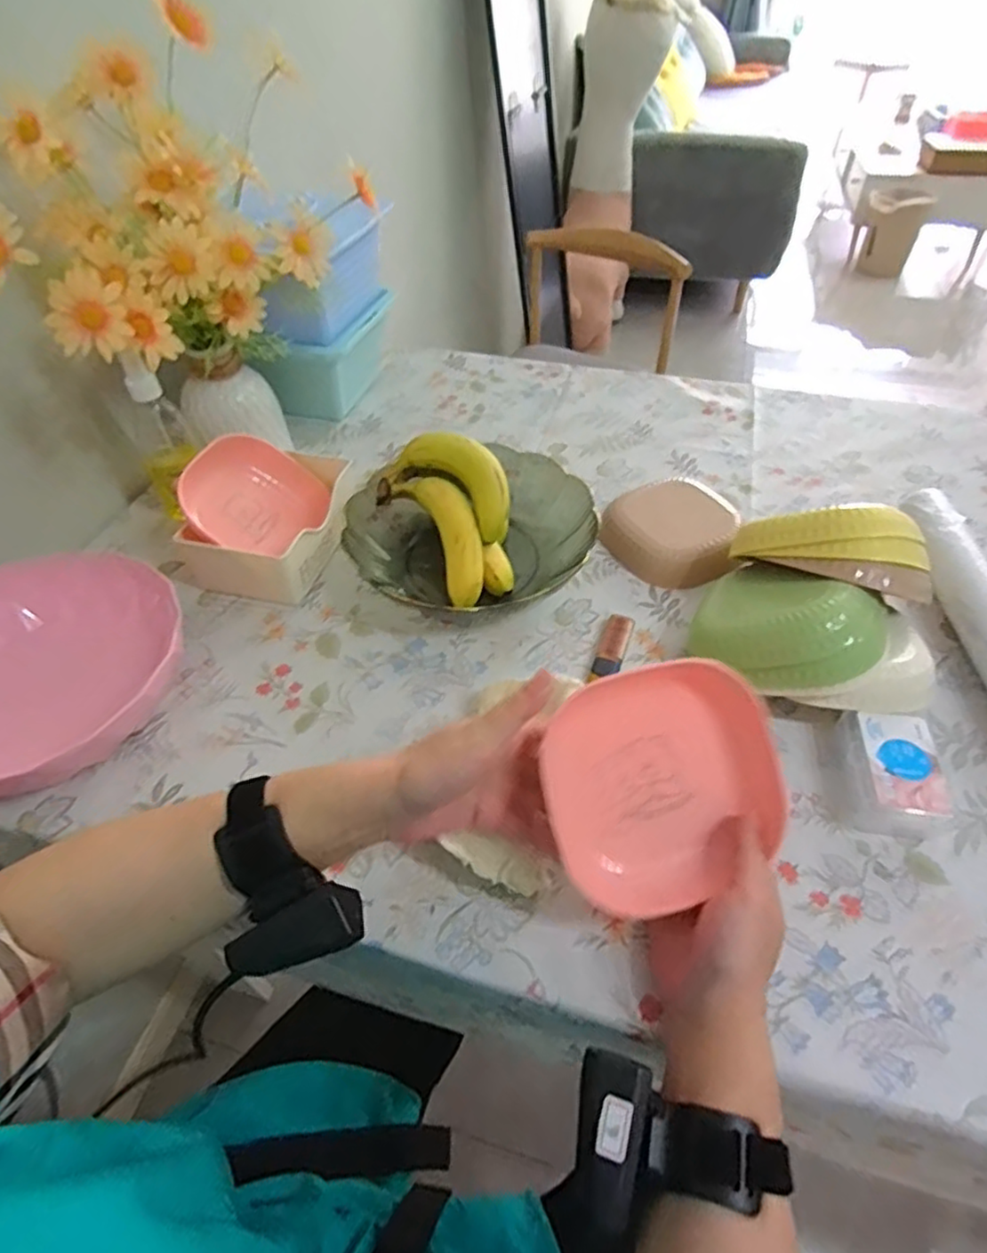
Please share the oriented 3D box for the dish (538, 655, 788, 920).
[{"bbox_3d":[0.103,0.096,0.403,0.142,0.027,0.142,-14,90,-10],"label":"dish"}]

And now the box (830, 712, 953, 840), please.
[{"bbox_3d":[0.286,0.106,0.474,0.061,0.033,0.082,6,48,5],"label":"box"}]

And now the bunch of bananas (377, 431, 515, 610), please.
[{"bbox_3d":[-0.034,-0.105,0.619,0.101,0.102,0.167,-22,52,-19],"label":"bunch of bananas"}]

